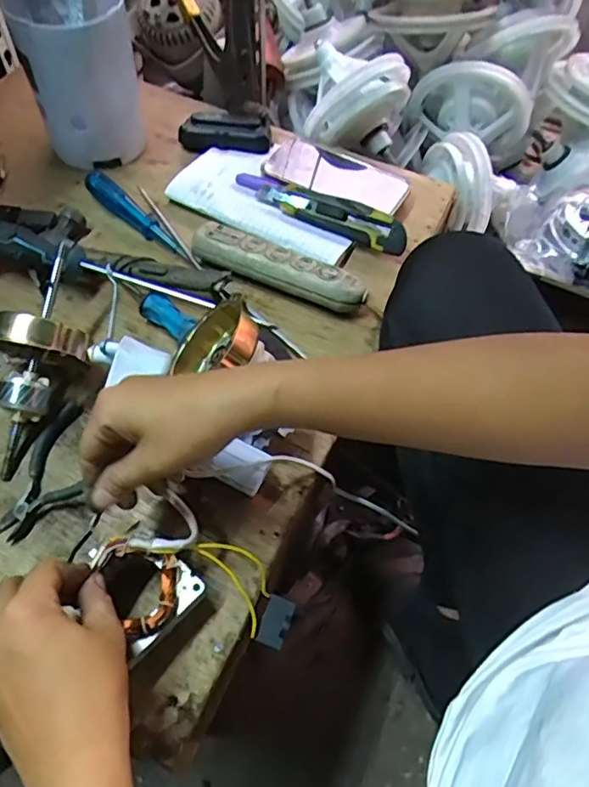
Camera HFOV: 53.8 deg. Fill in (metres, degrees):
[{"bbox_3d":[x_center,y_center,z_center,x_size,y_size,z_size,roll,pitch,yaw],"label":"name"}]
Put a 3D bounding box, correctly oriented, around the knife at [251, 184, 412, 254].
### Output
[{"bbox_3d":[0.040,-0.191,0.612,0.164,0.031,0.026,25,59,13],"label":"knife"}]

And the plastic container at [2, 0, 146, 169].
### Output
[{"bbox_3d":[-0.220,-0.335,0.598,0.102,0.181,0.115,-22,61,-16],"label":"plastic container"}]

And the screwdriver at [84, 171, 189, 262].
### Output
[{"bbox_3d":[-0.167,-0.186,0.613,0.154,0.022,0.024,40,64,21],"label":"screwdriver"}]

